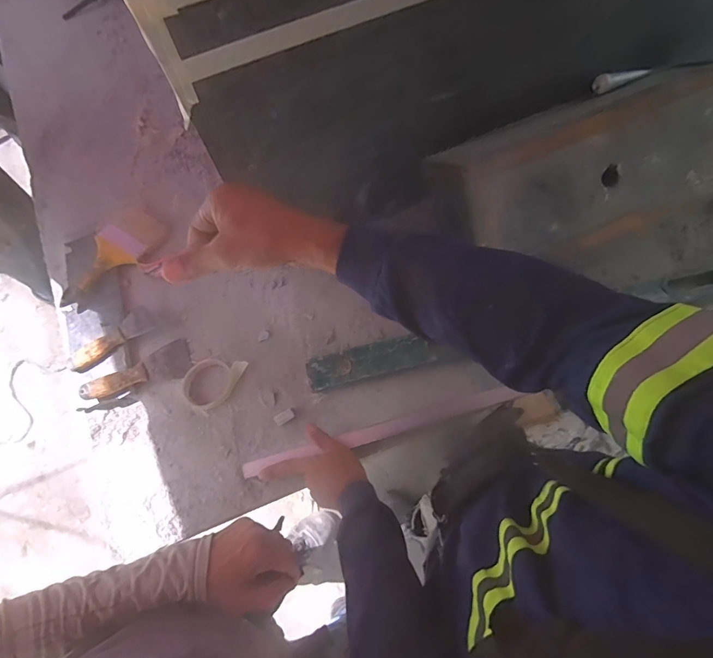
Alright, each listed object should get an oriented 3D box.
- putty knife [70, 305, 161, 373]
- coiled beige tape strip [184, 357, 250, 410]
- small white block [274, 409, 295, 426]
[{"bbox_3d":[-0.437,0.020,0.743,0.151,0.042,0.053,-41,76,-10],"label":"putty knife"},{"bbox_3d":[-0.256,0.086,0.730,0.087,0.026,0.111,36,78,11],"label":"coiled beige tape strip"},{"bbox_3d":[-0.123,0.153,0.708,0.034,0.021,0.019,-28,74,-6],"label":"small white block"}]

